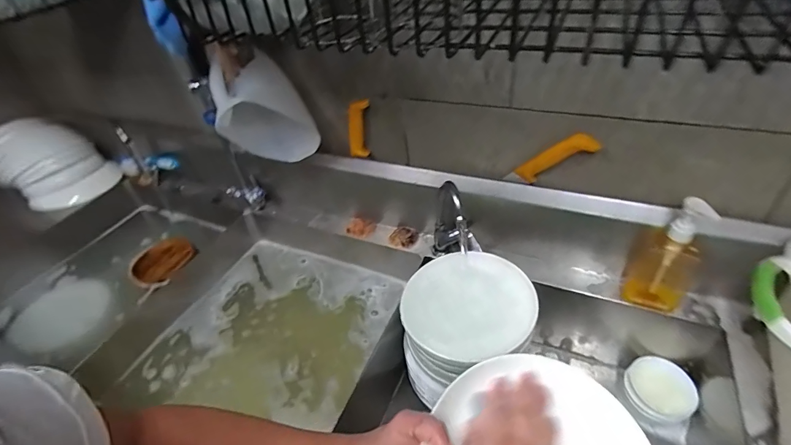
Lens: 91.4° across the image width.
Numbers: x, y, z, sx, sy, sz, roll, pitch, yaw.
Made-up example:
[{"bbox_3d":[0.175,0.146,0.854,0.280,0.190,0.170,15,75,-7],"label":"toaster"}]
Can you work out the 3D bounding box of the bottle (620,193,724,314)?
[{"bbox_3d":[0.459,0.051,0.647,0.093,0.227,0.066,23,49,31],"label":"bottle"}]

